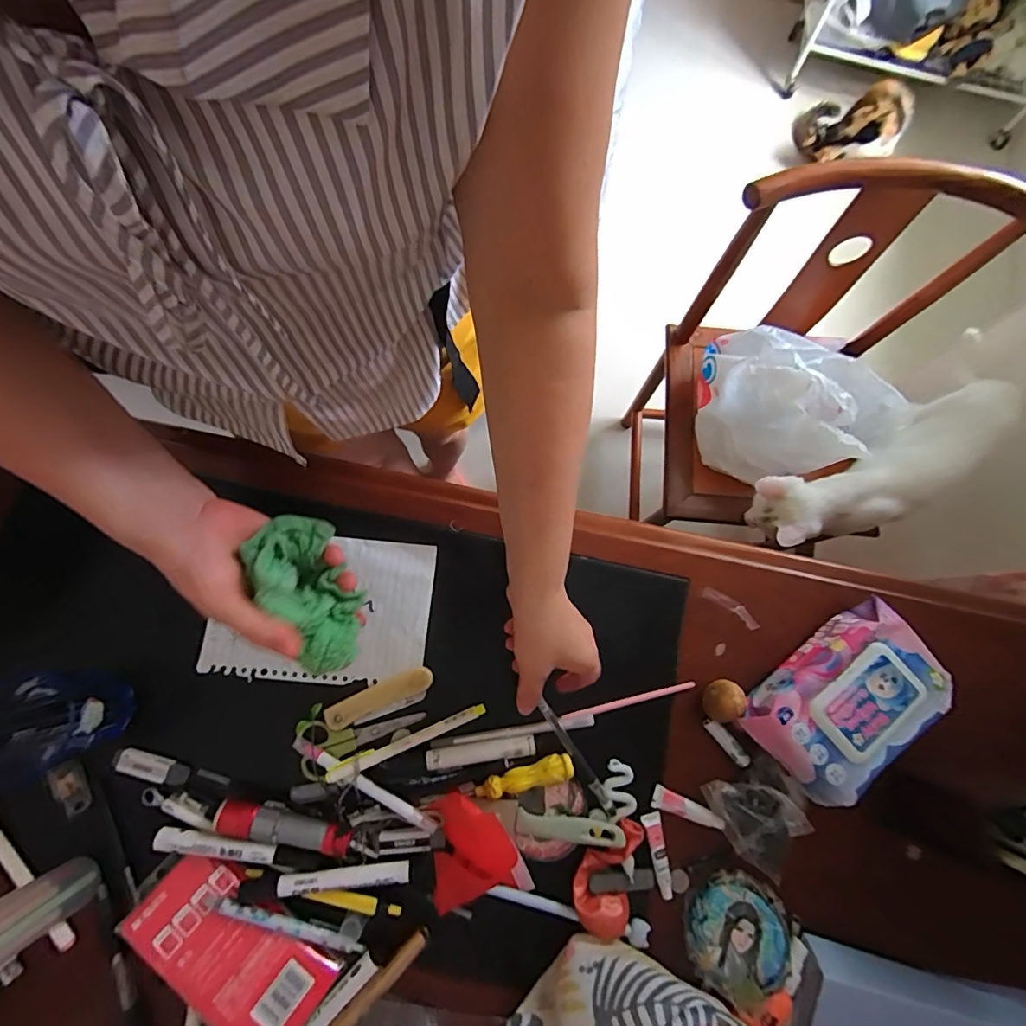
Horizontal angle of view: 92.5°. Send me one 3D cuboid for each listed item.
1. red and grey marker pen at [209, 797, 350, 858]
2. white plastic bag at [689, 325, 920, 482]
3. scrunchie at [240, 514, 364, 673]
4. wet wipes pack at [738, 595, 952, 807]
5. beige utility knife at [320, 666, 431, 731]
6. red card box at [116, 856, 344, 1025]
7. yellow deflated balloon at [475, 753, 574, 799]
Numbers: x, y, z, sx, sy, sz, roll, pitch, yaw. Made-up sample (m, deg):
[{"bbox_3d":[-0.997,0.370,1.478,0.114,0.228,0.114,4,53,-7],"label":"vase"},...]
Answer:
[{"bbox_3d":[-0.197,0.270,0.422,0.112,0.025,0.029,14,76,2],"label":"red and grey marker pen"},{"bbox_3d":[0.450,-0.191,0.817,0.230,0.177,0.273,-10,78,-4],"label":"white plastic bag"},{"bbox_3d":[-0.144,0.051,0.342,0.049,0.047,0.114,-25,78,-7],"label":"scrunchie"},{"bbox_3d":[0.304,0.166,0.447,0.178,0.059,0.100,-38,82,-10],"label":"wet wipes pack"},{"bbox_3d":[-0.123,0.174,0.457,0.098,0.007,0.030,-21,79,-7],"label":"beige utility knife"},{"bbox_3d":[-0.232,0.360,0.401,0.163,0.012,0.082,37,62,4],"label":"red card box"},{"bbox_3d":[0.010,0.237,0.439,0.087,0.018,0.021,-17,79,-6],"label":"yellow deflated balloon"}]

